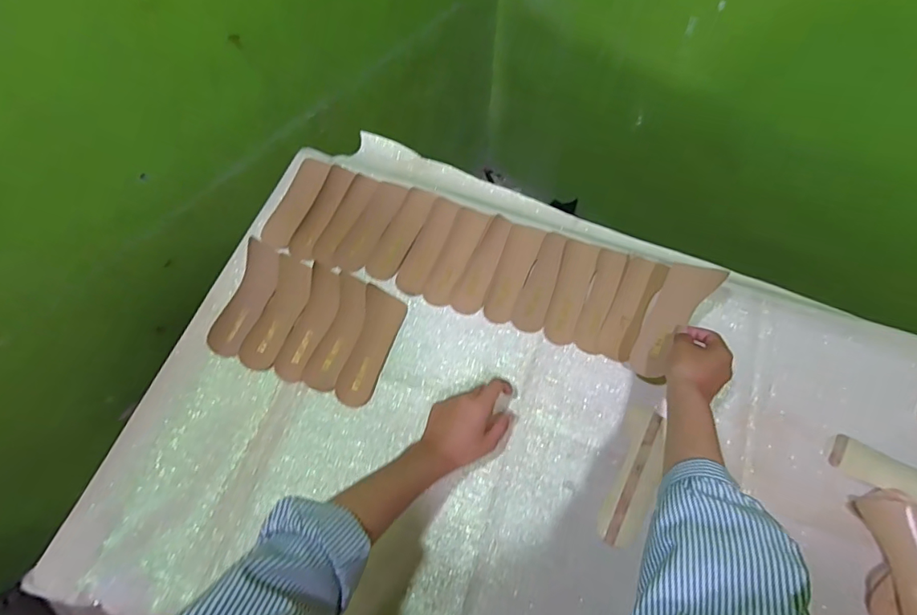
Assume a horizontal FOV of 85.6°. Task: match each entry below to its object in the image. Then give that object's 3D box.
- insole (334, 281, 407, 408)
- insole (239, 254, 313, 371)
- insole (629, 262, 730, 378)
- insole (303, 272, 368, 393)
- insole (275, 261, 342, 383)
[{"bbox_3d":[-0.108,0.048,0.611,0.051,0.015,0.145,13,66,6],"label":"insole"},{"bbox_3d":[-0.229,0.007,0.631,0.048,0.017,0.146,15,67,7],"label":"insole"},{"bbox_3d":[0.247,0.012,0.578,0.052,0.017,0.146,31,86,14],"label":"insole"},{"bbox_3d":[-0.151,0.031,0.631,0.048,0.014,0.151,14,66,7],"label":"insole"},{"bbox_3d":[-0.188,0.020,0.633,0.046,0.017,0.151,15,67,7],"label":"insole"}]

